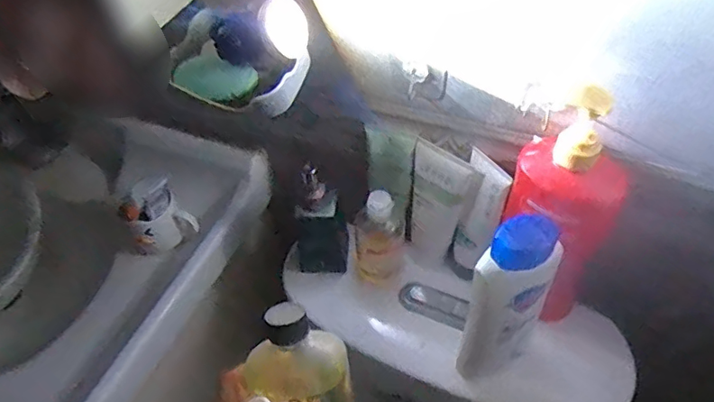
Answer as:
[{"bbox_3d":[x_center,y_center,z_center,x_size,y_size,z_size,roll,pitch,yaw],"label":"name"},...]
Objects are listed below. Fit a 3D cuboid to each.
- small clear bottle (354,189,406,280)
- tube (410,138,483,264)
[{"bbox_3d":[0.025,0.036,0.610,0.056,0.132,0.053,-3,51,2],"label":"small clear bottle"},{"bbox_3d":[0.095,0.005,0.609,0.076,0.146,0.040,28,44,22],"label":"tube"}]

